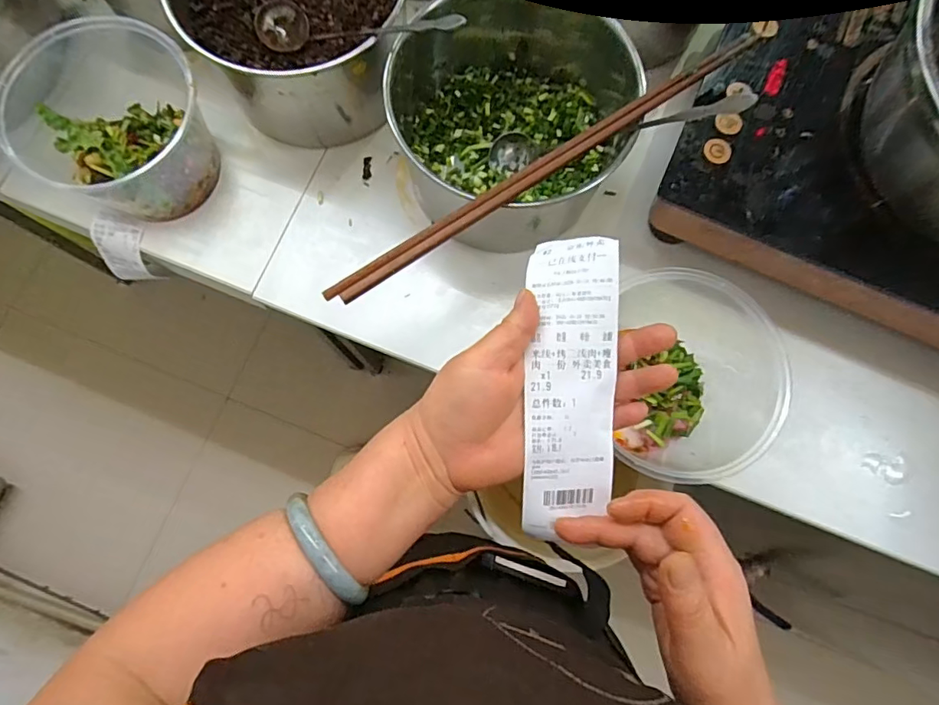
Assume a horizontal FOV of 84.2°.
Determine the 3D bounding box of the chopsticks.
[{"bbox_3d":[0.069,-0.151,0.414,0.403,0.012,0.023,-33,81,-8],"label":"chopsticks"}]

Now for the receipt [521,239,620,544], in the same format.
[{"bbox_3d":[0.062,0.022,0.319,0.051,0.025,0.179,3,93,-1],"label":"receipt"}]

